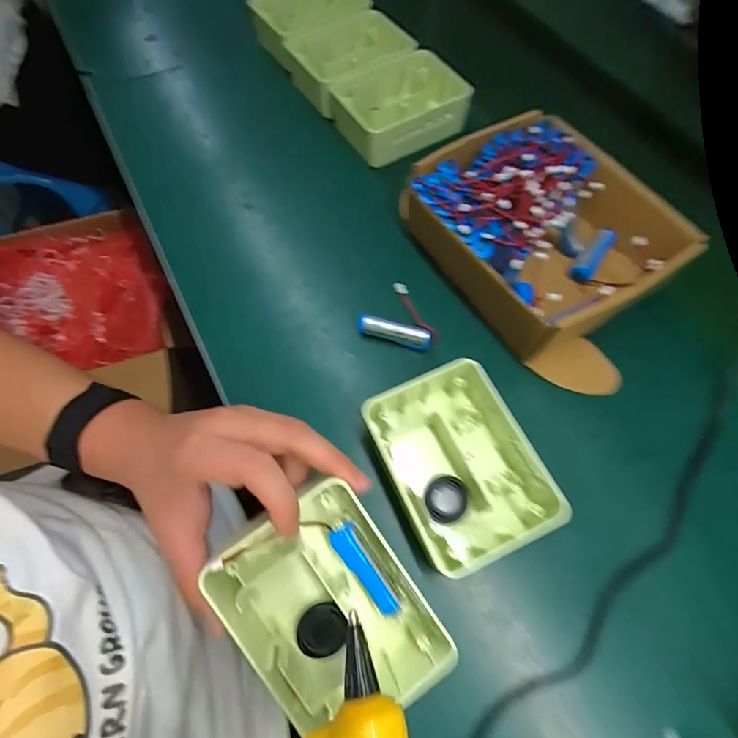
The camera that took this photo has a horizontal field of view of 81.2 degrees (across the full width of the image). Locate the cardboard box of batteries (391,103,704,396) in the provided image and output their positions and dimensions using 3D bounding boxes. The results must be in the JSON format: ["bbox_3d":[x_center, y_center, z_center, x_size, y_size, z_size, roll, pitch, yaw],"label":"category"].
[{"bbox_3d":[0.175,-0.118,0.419,0.183,0.104,0.272,-27,67,-14],"label":"cardboard box of batteries"}]

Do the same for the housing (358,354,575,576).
[{"bbox_3d":[0.069,0.077,0.347,0.110,0.054,0.144,-22,66,-11],"label":"housing"}]

